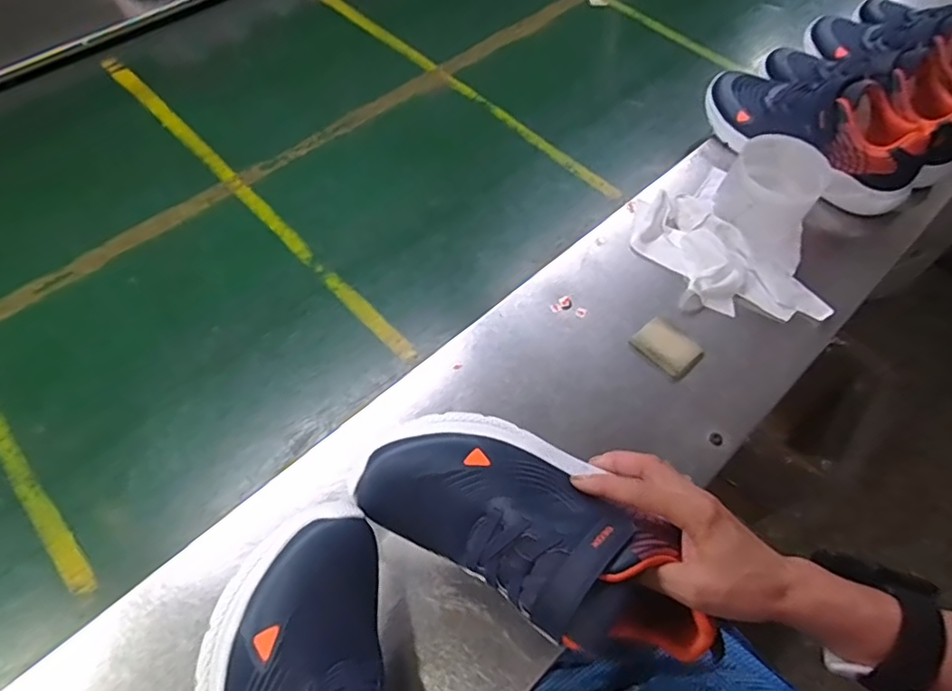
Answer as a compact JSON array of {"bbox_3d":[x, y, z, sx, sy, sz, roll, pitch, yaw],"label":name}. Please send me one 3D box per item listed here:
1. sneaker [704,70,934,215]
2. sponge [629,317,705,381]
[{"bbox_3d":[0.402,-0.263,0.691,0.099,0.114,0.259,-38,65,-21],"label":"sneaker"},{"bbox_3d":[0.195,0.000,0.576,0.048,0.011,0.062,-37,65,-21],"label":"sponge"}]

